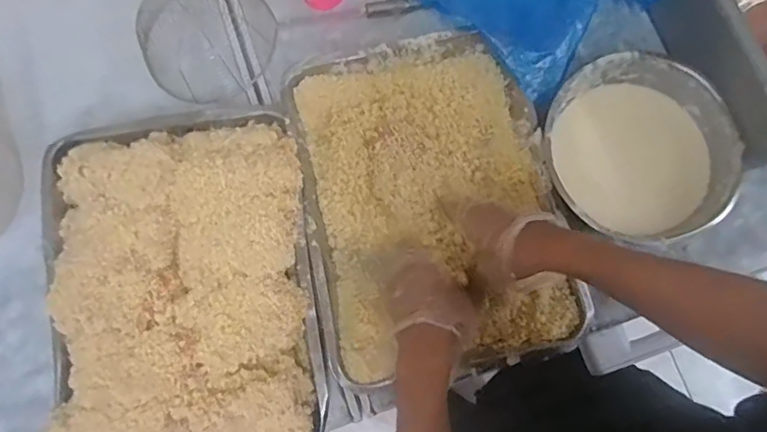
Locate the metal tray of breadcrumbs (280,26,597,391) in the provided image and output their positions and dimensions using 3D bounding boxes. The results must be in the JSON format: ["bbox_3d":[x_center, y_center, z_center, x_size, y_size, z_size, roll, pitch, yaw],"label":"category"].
[{"bbox_3d":[0.052,-0.016,0.623,0.269,0.049,0.376,-11,77,-4],"label":"metal tray of breadcrumbs"}]

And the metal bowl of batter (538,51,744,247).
[{"bbox_3d":[0.283,-0.078,0.631,0.209,0.080,0.192,0,76,-2],"label":"metal bowl of batter"}]

